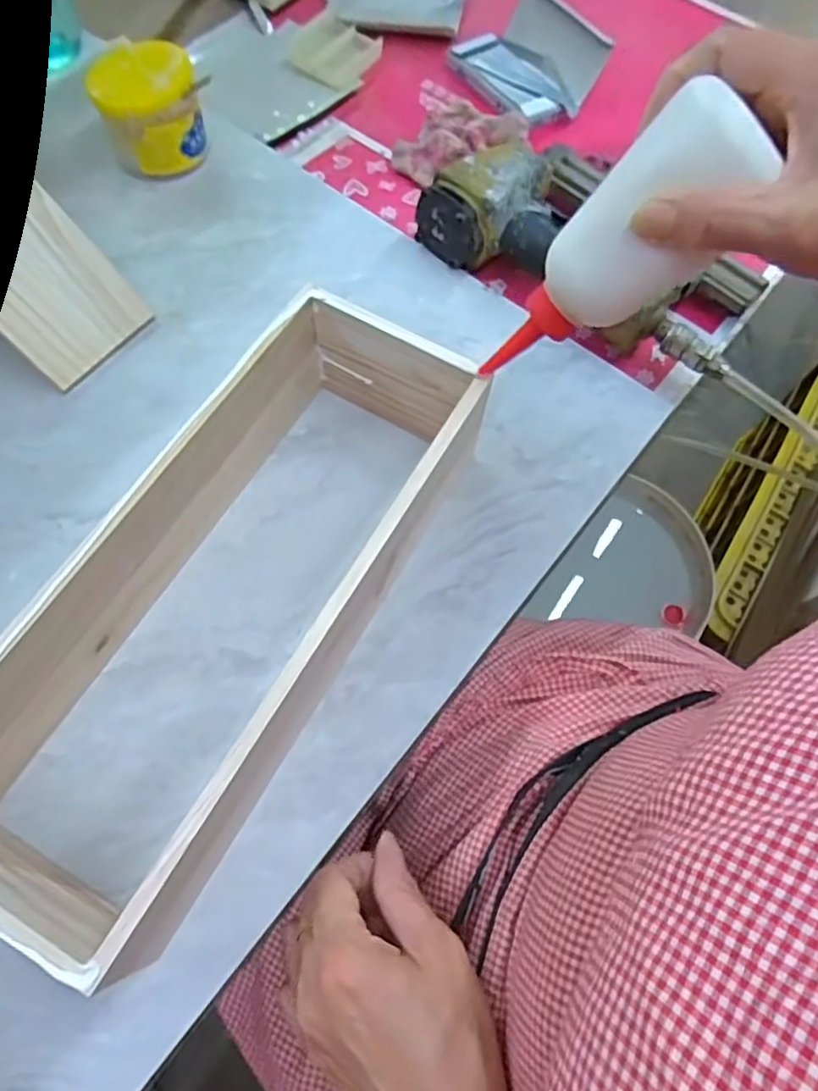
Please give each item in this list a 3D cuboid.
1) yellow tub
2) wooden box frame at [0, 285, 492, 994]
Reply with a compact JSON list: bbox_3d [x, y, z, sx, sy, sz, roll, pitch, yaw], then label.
[{"bbox_3d":[-0.204,-0.338,0.521,0.071,0.078,0.071,1,65,-2],"label":"yellow tub"},{"bbox_3d":[-0.091,0.019,0.360,0.136,0.089,0.346,28,67,10],"label":"wooden box frame"}]

